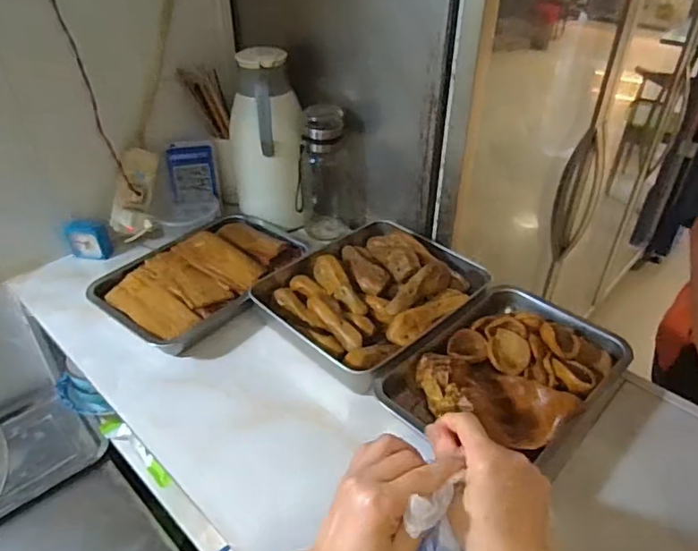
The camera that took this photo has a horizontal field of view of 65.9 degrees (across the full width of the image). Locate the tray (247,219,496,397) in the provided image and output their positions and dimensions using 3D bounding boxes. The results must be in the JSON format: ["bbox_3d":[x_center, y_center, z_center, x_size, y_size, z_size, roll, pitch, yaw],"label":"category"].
[{"bbox_3d":[0.032,0.011,0.805,0.303,0.067,0.256,-31,47,-34],"label":"tray"}]

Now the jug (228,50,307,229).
[{"bbox_3d":[-0.145,-0.237,0.939,0.123,0.274,0.133,-9,38,-11],"label":"jug"}]

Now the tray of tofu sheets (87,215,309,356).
[{"bbox_3d":[-0.227,-0.014,0.855,0.200,0.052,0.307,22,42,26],"label":"tray of tofu sheets"}]

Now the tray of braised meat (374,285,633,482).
[{"bbox_3d":[0.204,0.125,0.692,0.210,0.047,0.295,29,46,32],"label":"tray of braised meat"}]

